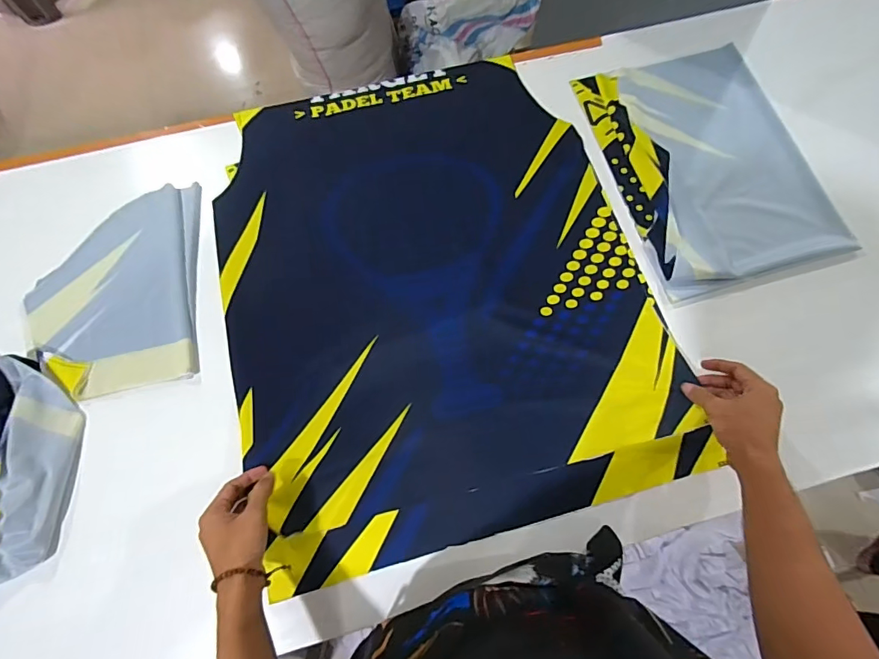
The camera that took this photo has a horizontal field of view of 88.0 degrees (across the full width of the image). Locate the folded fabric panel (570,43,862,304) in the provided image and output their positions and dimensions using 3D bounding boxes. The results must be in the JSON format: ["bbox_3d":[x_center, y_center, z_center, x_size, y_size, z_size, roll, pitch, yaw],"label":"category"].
[{"bbox_3d":[0.429,-0.275,0.726,0.309,0.014,0.420,-15,72,-6],"label":"folded fabric panel"}]

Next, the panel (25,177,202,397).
[{"bbox_3d":[-0.457,-0.060,0.644,0.215,0.009,0.298,-7,73,-2],"label":"panel"}]

